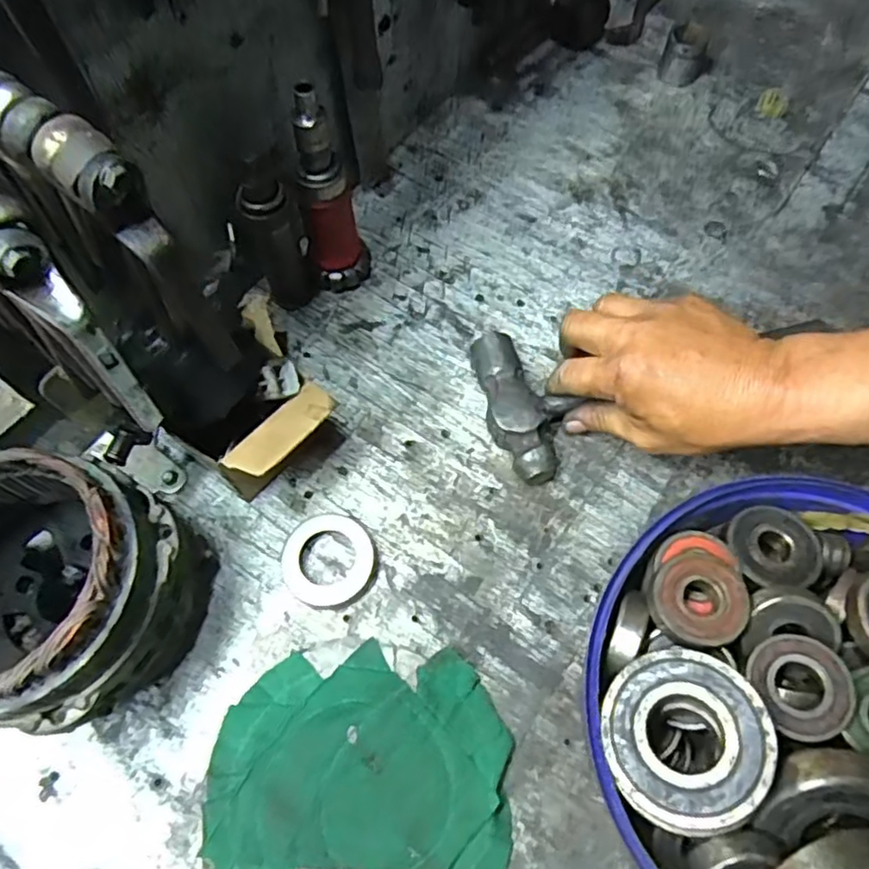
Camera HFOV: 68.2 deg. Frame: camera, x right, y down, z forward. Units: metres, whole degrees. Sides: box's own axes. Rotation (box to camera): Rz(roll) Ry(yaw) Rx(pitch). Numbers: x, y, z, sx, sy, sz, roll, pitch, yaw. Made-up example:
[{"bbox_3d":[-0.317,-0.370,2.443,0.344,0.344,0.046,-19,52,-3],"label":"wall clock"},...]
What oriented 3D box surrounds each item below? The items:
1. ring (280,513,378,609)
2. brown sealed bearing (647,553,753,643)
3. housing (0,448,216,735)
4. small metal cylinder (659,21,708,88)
[{"bbox_3d":[-0.067,0.080,0.410,0.059,0.009,0.059,0,65,1],"label":"ring"},{"bbox_3d":[0.131,0.081,0.319,0.044,0.011,0.043,0,64,1],"label":"brown sealed bearing"},{"bbox_3d":[-0.201,0.084,0.348,0.127,0.122,0.123,19,67,9],"label":"housing"},{"bbox_3d":[0.228,-0.347,0.584,0.037,0.042,0.041,18,67,9],"label":"small metal cylinder"}]

